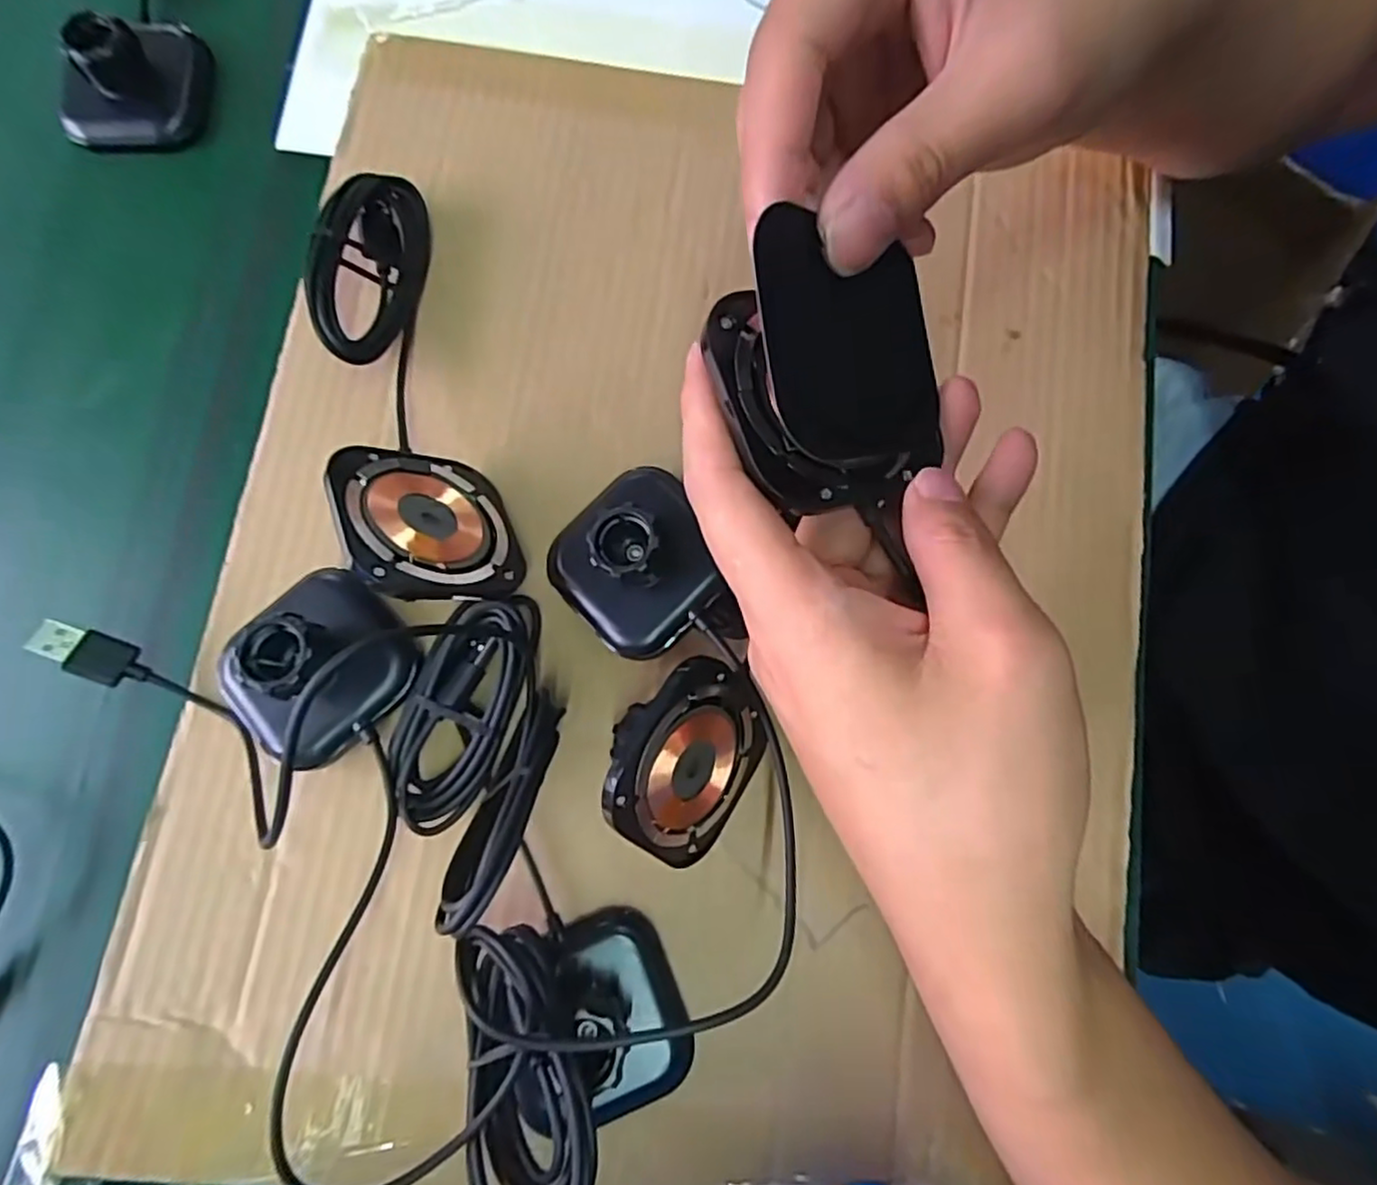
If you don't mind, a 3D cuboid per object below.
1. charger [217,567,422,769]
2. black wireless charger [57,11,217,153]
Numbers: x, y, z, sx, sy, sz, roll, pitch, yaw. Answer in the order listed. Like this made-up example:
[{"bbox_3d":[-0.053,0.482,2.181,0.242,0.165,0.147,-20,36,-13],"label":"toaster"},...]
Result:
[{"bbox_3d":[-0.128,0.024,0.230,0.058,0.033,0.057,-40,82,-8],"label":"charger"},{"bbox_3d":[-0.240,-0.223,0.291,0.052,0.032,0.058,-1,79,-2],"label":"black wireless charger"}]

